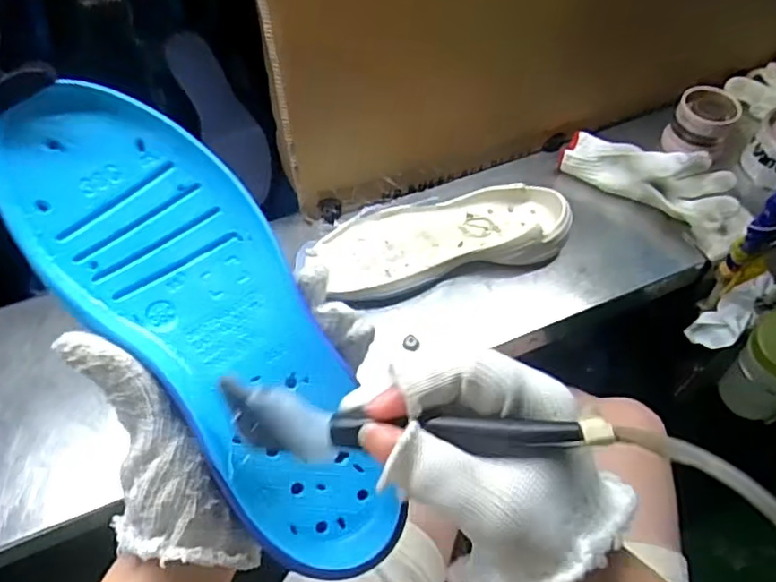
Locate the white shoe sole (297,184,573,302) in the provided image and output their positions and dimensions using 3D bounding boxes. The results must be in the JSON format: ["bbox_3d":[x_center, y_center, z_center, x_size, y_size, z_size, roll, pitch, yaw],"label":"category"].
[{"bbox_3d":[0.048,-0.052,0.643,0.271,0.053,0.101,-13,50,-10],"label":"white shoe sole"}]

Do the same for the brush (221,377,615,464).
[{"bbox_3d":[0.006,0.054,0.253,0.159,0.023,0.025,-2,48,14],"label":"brush"}]

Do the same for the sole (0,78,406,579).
[{"bbox_3d":[-0.082,0.016,0.291,0.089,0.025,0.253,-34,90,-25],"label":"sole"}]

